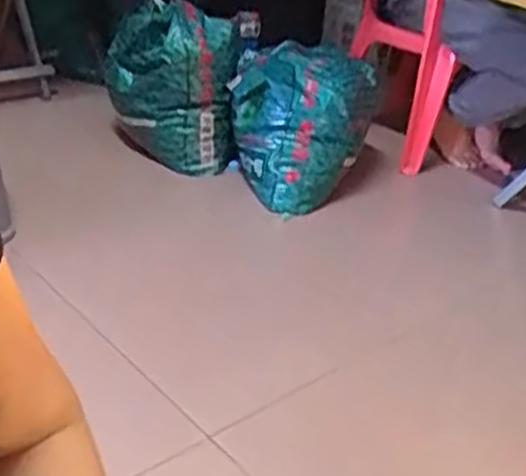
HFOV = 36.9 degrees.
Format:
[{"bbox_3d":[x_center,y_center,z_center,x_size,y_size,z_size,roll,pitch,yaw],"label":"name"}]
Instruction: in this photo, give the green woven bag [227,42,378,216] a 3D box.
[{"bbox_3d":[0.086,-0.257,1.716,0.277,0.268,0.358,11,31,7],"label":"green woven bag"}]

